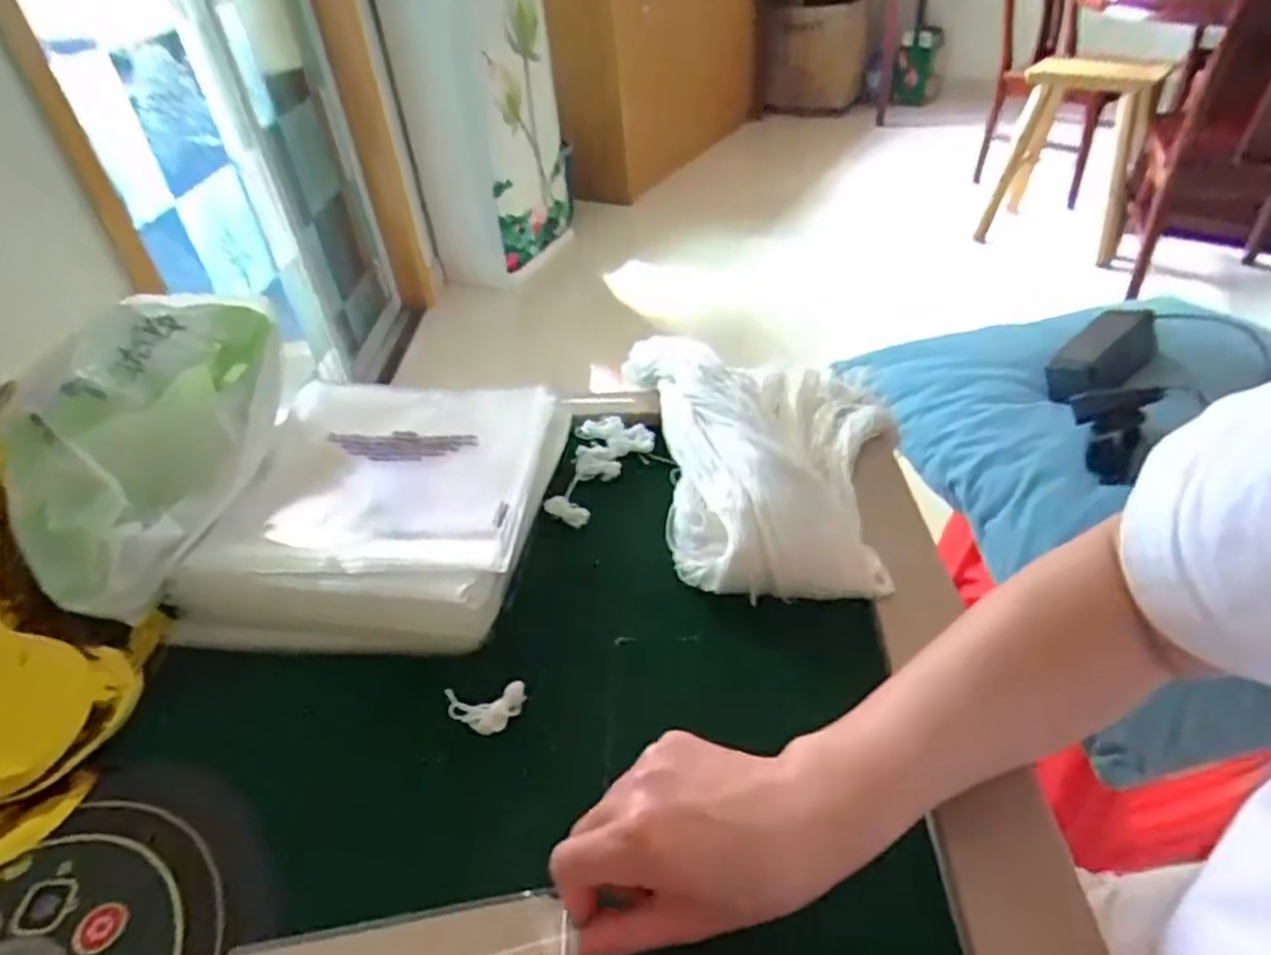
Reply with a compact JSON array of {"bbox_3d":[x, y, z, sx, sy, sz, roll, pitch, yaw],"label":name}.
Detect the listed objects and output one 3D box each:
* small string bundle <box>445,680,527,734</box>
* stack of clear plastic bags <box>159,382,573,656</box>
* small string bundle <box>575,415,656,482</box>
[{"bbox_3d":[-0.080,0.126,0.406,0.041,0.023,0.021,-17,42,-12],"label":"small string bundle"},{"bbox_3d":[-0.176,0.014,0.534,0.221,0.041,0.238,1,41,9],"label":"stack of clear plastic bags"},{"bbox_3d":[-0.016,-0.024,0.584,0.062,0.012,0.062,-7,40,0],"label":"small string bundle"}]

